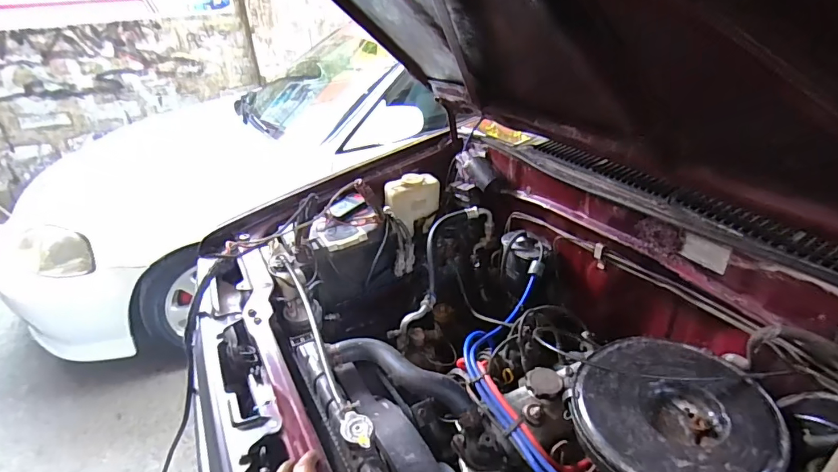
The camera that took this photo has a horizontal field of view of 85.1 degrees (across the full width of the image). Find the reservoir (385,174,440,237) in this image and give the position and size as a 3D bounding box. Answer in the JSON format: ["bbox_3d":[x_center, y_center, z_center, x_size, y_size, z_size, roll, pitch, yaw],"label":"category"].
[{"bbox_3d":[-0.019,-0.098,1.246,0.147,0.149,0.070,-1,15,-22],"label":"reservoir"}]

